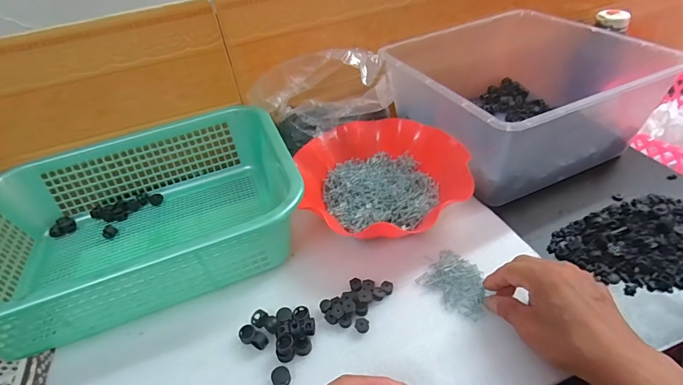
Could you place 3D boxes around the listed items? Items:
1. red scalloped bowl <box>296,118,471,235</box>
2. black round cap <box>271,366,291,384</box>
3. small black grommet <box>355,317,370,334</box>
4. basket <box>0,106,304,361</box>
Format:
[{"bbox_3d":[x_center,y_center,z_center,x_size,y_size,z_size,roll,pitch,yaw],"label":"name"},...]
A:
[{"bbox_3d":[0.051,-0.024,0.511,0.219,0.049,0.201,-4,40,4],"label":"red scalloped bowl"},{"bbox_3d":[-0.056,0.171,0.356,0.017,0.009,0.017,-4,40,4],"label":"black round cap"},{"bbox_3d":[0.021,0.132,0.382,0.013,0.009,0.013,3,41,12],"label":"small black grommet"},{"bbox_3d":[-0.253,0.029,0.489,0.385,0.113,0.295,-20,43,-12],"label":"basket"}]

